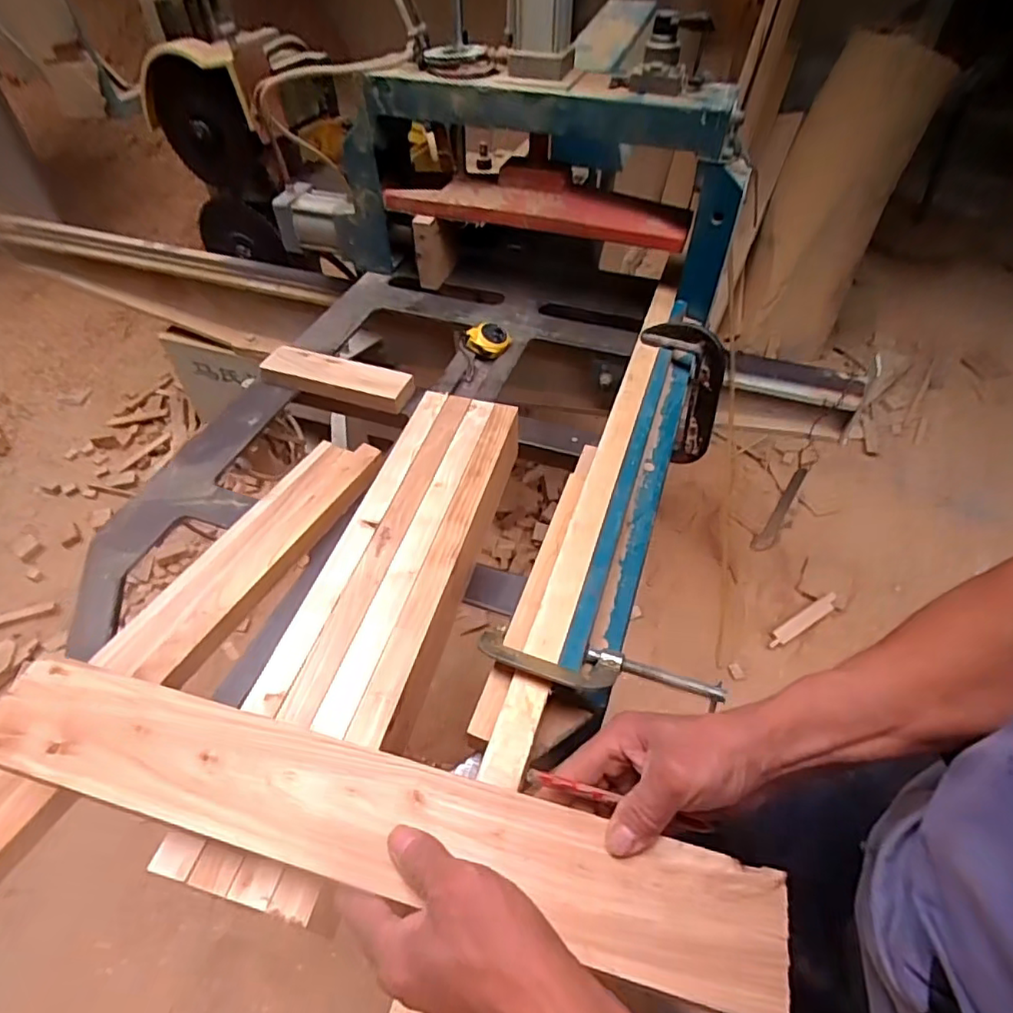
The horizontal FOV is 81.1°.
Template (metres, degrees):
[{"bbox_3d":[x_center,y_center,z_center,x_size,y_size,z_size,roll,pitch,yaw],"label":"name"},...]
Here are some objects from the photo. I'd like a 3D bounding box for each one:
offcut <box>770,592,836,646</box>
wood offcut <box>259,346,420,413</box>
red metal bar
[{"bbox_3d":[0.715,0.273,1.422,0.206,0.011,0.040,-32,57,-9],"label":"offcut"},{"bbox_3d":[-0.237,-0.182,0.830,0.214,0.034,0.054,15,52,11],"label":"wood offcut"},{"bbox_3d":[0.038,-0.451,0.871,0.461,0.077,0.058,12,49,10],"label":"red metal bar"}]

